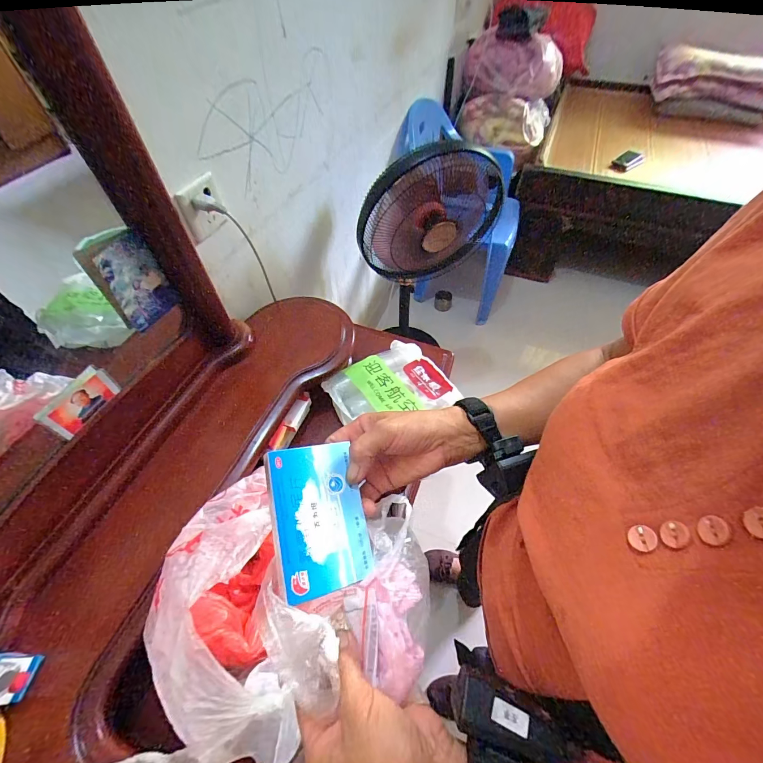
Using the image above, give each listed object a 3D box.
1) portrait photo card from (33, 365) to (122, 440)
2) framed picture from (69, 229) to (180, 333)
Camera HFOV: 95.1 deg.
[{"bbox_3d":[-0.401,0.026,0.467,0.017,0.055,0.091,17,58,11],"label":"portrait photo card"},{"bbox_3d":[-0.337,-0.139,0.476,0.026,0.142,0.086,29,61,18],"label":"framed picture"}]

